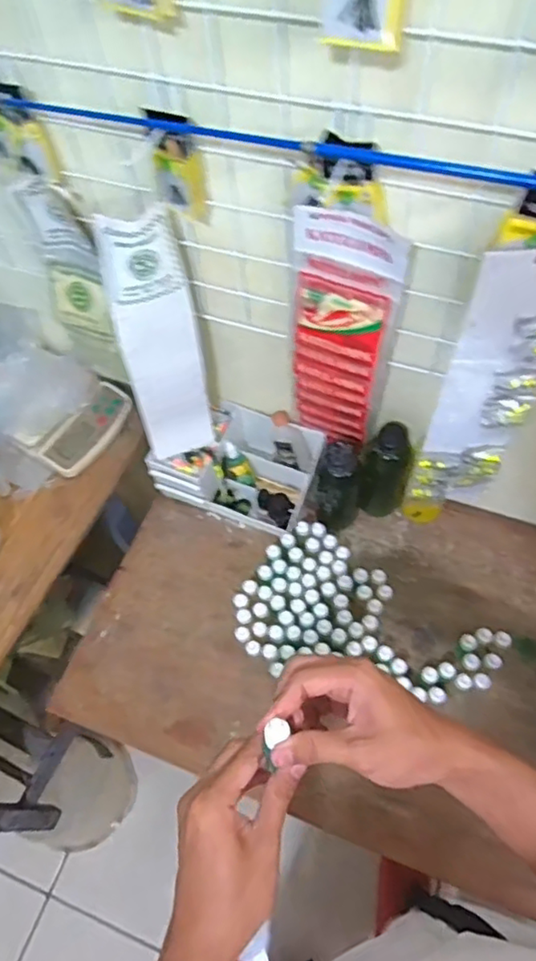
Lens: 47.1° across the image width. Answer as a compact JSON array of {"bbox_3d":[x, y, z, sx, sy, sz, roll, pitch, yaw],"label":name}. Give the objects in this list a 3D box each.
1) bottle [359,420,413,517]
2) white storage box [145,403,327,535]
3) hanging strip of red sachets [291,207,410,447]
[{"bbox_3d":[0.168,-0.006,0.886,0.067,0.195,0.071,13,63,11],"label":"bottle"},{"bbox_3d":[-0.044,-0.026,0.953,0.232,0.096,0.154,17,64,13],"label":"white storage box"},{"bbox_3d":[0.085,-0.151,0.721,0.113,0.359,0.023,20,64,14],"label":"hanging strip of red sachets"}]

